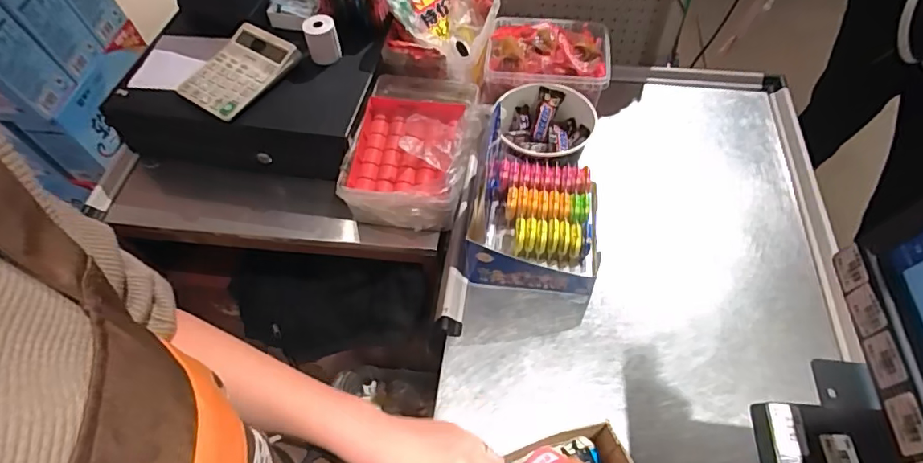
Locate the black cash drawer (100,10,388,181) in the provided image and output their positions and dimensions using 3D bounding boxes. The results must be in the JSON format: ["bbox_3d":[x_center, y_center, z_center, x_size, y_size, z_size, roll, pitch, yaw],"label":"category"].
[{"bbox_3d":[-0.332,-0.233,0.877,0.404,0.132,0.310,15,57,12],"label":"black cash drawer"}]

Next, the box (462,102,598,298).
[{"bbox_3d":[0.105,-0.010,0.733,0.170,0.108,0.171,10,57,9],"label":"box"}]

